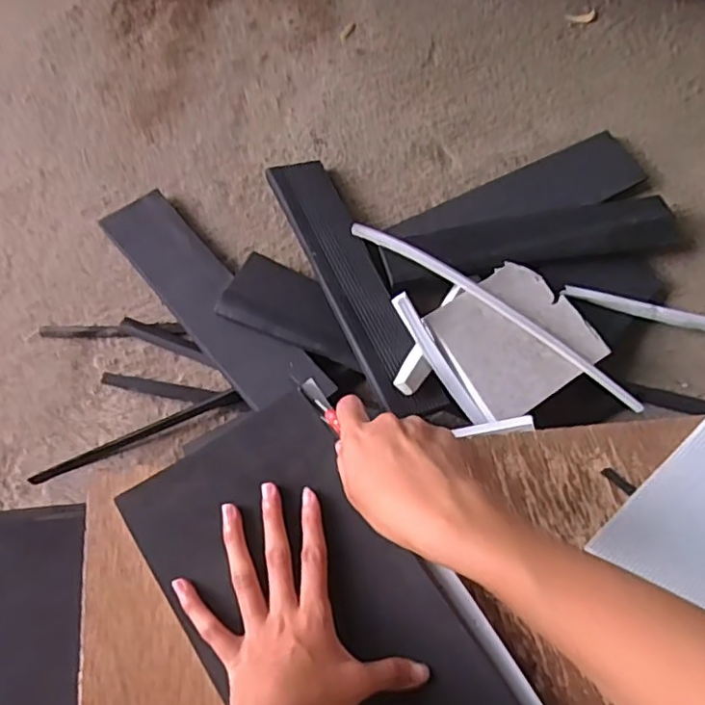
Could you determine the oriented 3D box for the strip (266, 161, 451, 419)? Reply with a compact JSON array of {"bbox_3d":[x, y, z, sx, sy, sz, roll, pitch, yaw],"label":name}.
[{"bbox_3d":[-0.001,-0.068,0.550,0.055,0.015,0.277,-19,65,-15],"label":"strip"}]

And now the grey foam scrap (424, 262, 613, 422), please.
[{"bbox_3d":[0.136,-0.013,0.520,0.116,0.016,0.111,-32,78,-17],"label":"grey foam scrap"}]

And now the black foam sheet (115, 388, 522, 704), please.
[{"bbox_3d":[-0.022,0.173,0.403,0.151,0.011,0.282,-34,75,-13],"label":"black foam sheet"}]

